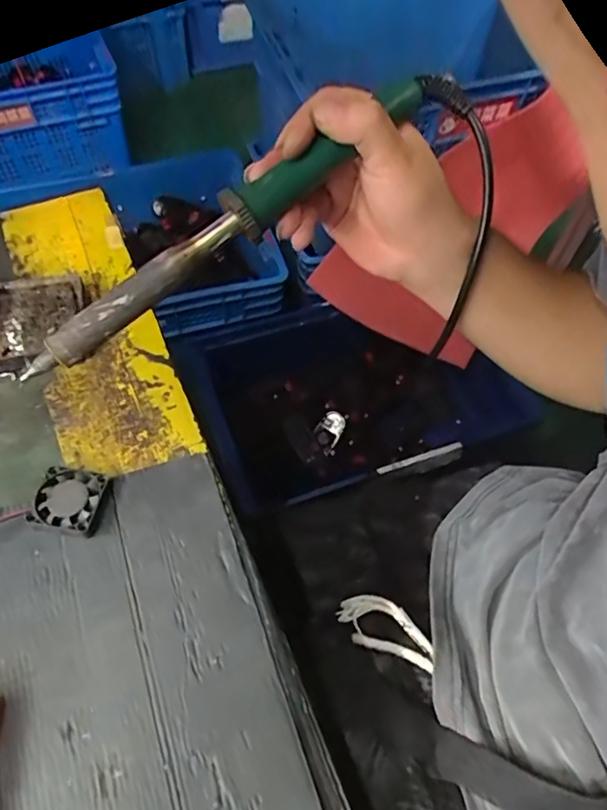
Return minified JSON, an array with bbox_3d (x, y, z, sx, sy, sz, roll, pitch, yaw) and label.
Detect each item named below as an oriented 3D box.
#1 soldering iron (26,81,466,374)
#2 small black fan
[{"bbox_3d":[-0.031,-0.101,0.309,0.277,0.022,0.026,-37,66,-5],"label":"soldering iron"},{"bbox_3d":[-0.147,0.060,0.358,0.046,0.013,0.037,10,59,4],"label":"small black fan"}]

